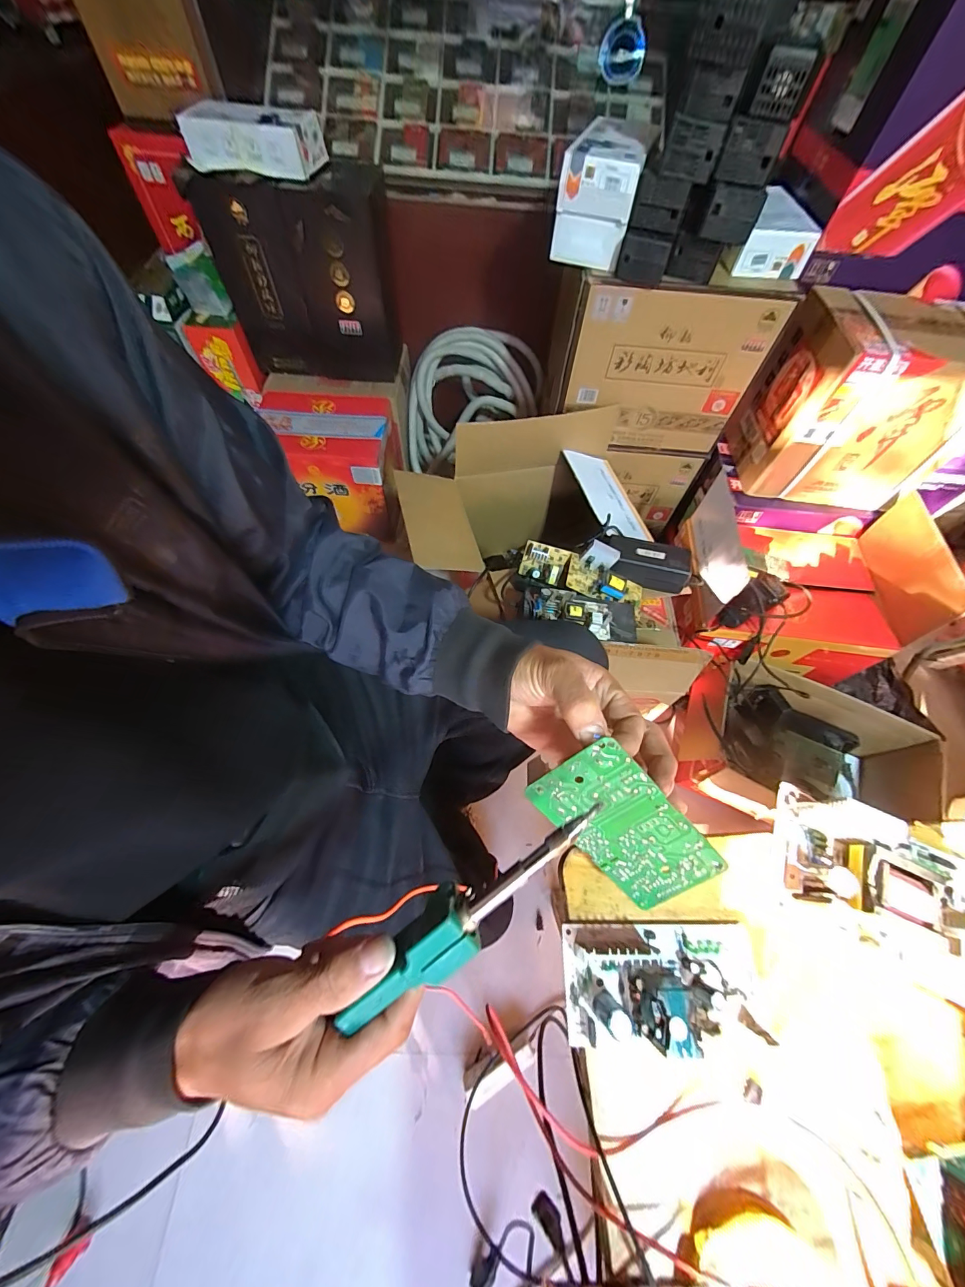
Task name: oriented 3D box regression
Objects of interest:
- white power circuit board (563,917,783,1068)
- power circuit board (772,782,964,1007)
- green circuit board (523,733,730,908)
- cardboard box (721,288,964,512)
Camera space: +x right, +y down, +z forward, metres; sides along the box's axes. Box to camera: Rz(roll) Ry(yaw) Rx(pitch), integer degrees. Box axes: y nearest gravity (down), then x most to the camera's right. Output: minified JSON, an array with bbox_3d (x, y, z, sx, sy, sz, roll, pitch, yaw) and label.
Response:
[{"bbox_3d":[0.134,0.247,0.295,0.142,0.043,0.076,3,62,-2],"label":"white power circuit board"},{"bbox_3d":[0.325,0.189,0.326,0.149,0.053,0.106,27,64,11],"label":"power circuit board"},{"bbox_3d":[0.096,0.125,0.276,0.069,0.004,0.131,-40,101,18],"label":"green circuit board"},{"bbox_3d":[0.735,-0.469,0.822,0.330,0.284,0.233,5,62,0],"label":"cardboard box"}]

